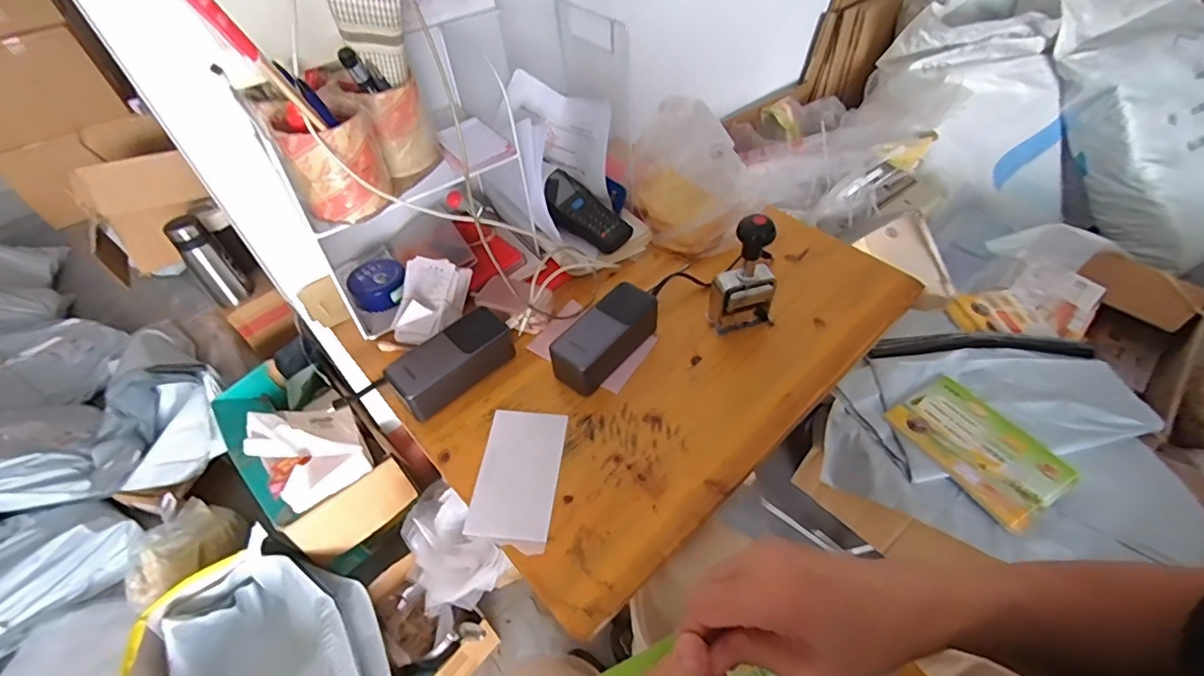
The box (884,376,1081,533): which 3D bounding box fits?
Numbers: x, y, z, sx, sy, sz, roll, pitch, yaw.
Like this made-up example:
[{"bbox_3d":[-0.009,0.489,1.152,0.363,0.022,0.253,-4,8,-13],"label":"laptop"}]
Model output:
[{"bbox_3d":[0.568,0.161,0.808,0.147,0.020,0.218,-27,52,-18],"label":"box"}]

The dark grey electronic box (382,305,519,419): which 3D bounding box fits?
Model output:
[{"bbox_3d":[-0.158,0.024,0.582,0.137,0.058,0.047,-34,54,-23],"label":"dark grey electronic box"}]

